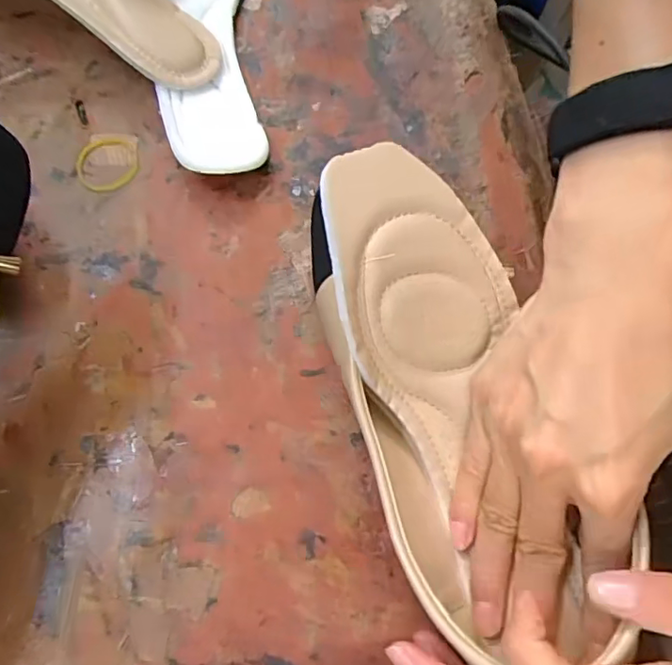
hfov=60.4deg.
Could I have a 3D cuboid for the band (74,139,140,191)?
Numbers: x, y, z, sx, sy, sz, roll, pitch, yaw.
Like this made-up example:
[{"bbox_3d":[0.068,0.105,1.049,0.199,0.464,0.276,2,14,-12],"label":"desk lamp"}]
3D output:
[{"bbox_3d":[-0.130,-0.096,0.328,0.035,0.004,0.034,0,71,-1],"label":"band"}]

